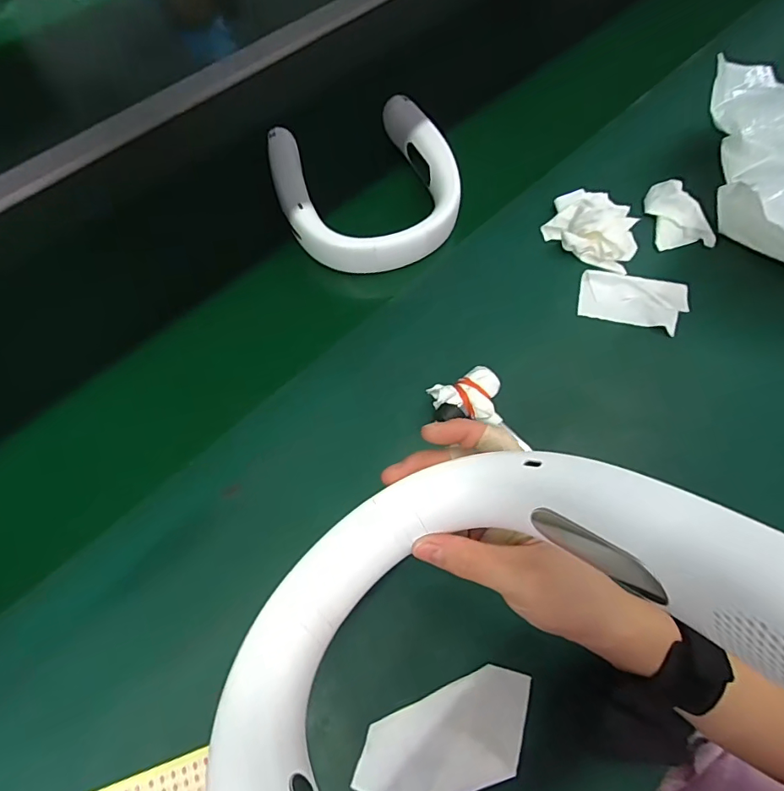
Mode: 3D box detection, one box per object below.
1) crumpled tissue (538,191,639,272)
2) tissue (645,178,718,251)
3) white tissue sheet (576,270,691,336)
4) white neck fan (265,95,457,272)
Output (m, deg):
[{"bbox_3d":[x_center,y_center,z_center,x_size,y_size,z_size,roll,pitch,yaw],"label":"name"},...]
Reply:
[{"bbox_3d":[0.208,-0.176,0.484,0.090,0.031,0.081,25,67,13],"label":"crumpled tissue"},{"bbox_3d":[0.298,-0.190,0.495,0.056,0.023,0.075,-8,64,-2],"label":"tissue"},{"bbox_3d":[0.234,-0.092,0.456,0.099,0.008,0.056,12,65,7],"label":"white tissue sheet"},{"bbox_3d":[-0.026,-0.219,0.503,0.180,0.048,0.198,-17,65,-7],"label":"white neck fan"}]

